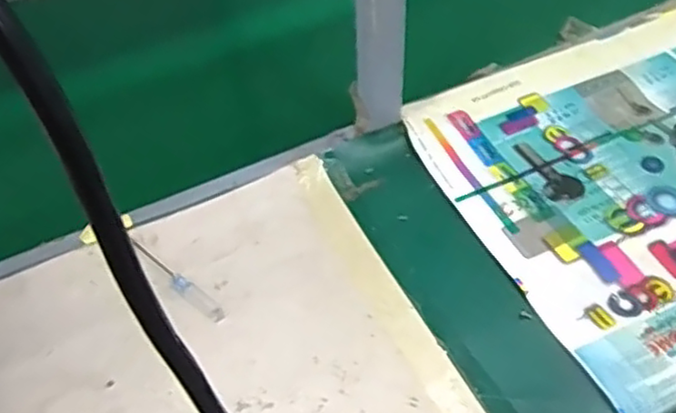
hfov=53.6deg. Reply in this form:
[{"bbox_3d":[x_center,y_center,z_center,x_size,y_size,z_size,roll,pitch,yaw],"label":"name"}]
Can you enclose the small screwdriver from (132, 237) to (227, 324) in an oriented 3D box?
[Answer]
[{"bbox_3d":[-0.126,0.056,0.523,0.102,0.013,0.013,31,57,27],"label":"small screwdriver"}]

